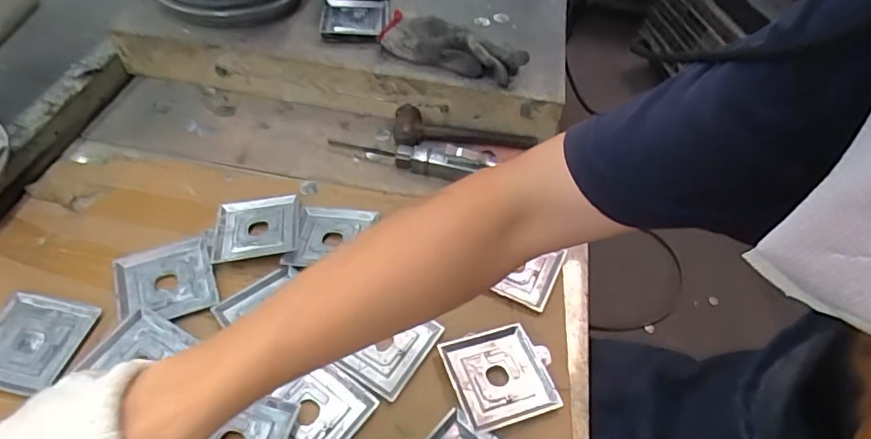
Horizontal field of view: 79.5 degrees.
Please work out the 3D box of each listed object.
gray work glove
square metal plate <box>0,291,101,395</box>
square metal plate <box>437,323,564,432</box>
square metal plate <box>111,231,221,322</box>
[{"bbox_3d":[0.021,-0.219,0.671,0.183,0.042,0.056,22,52,13],"label":"gray work glove"},{"bbox_3d":[-0.377,0.111,0.482,0.091,0.004,0.088,11,51,5],"label":"square metal plate"},{"bbox_3d":[0.063,0.142,0.489,0.099,0.013,0.088,-12,53,-14],"label":"square metal plate"},{"bbox_3d":[-0.274,0.060,0.532,0.095,0.009,0.096,-12,53,-14],"label":"square metal plate"}]

